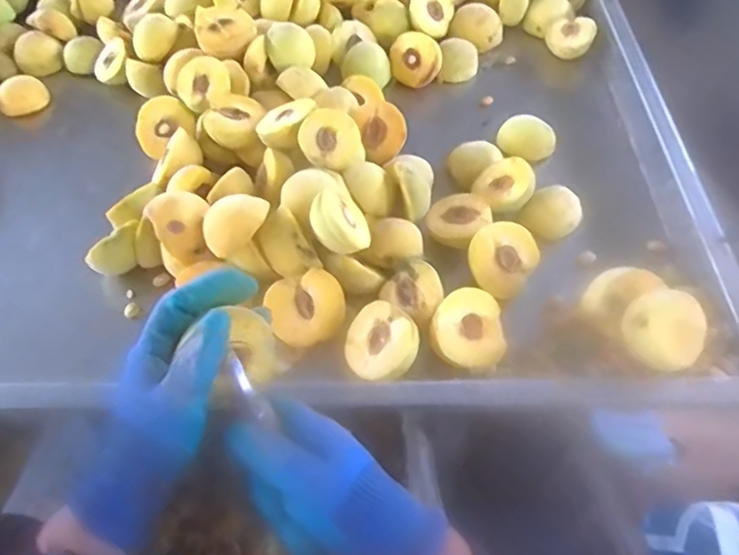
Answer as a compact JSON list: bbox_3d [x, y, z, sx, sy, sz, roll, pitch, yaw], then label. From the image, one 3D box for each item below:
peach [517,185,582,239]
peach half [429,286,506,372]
[{"bbox_3d":[0.198,-0.066,0.656,0.057,0.045,0.054,-1,52,1],"label":"peach"},{"bbox_3d":[0.084,0.049,0.550,0.070,0.035,0.070,6,73,-19],"label":"peach half"}]

